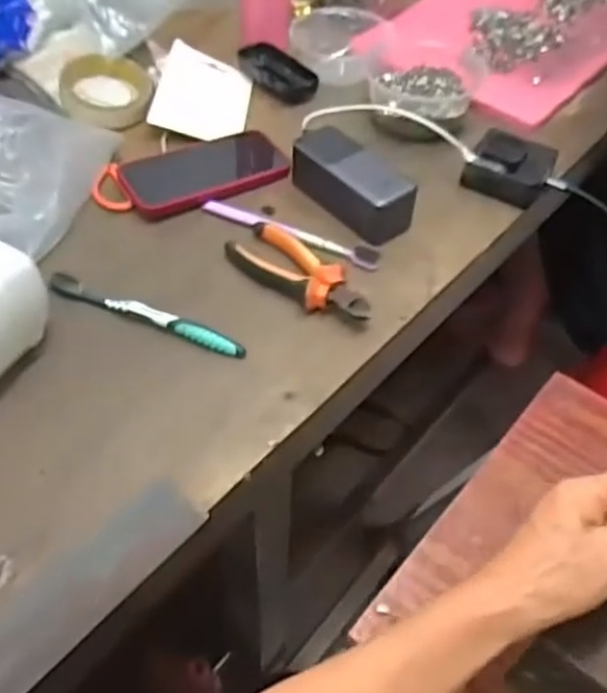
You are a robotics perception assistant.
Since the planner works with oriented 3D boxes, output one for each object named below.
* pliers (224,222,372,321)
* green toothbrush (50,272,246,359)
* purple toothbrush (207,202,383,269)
[{"bbox_3d":[-0.001,-0.066,0.613,0.144,0.024,0.056,33,57,24],"label":"pliers"},{"bbox_3d":[-0.125,-0.024,0.573,0.162,0.012,0.019,18,52,13],"label":"green toothbrush"},{"bbox_3d":[-0.014,-0.110,0.652,0.179,0.012,0.022,20,52,14],"label":"purple toothbrush"}]

